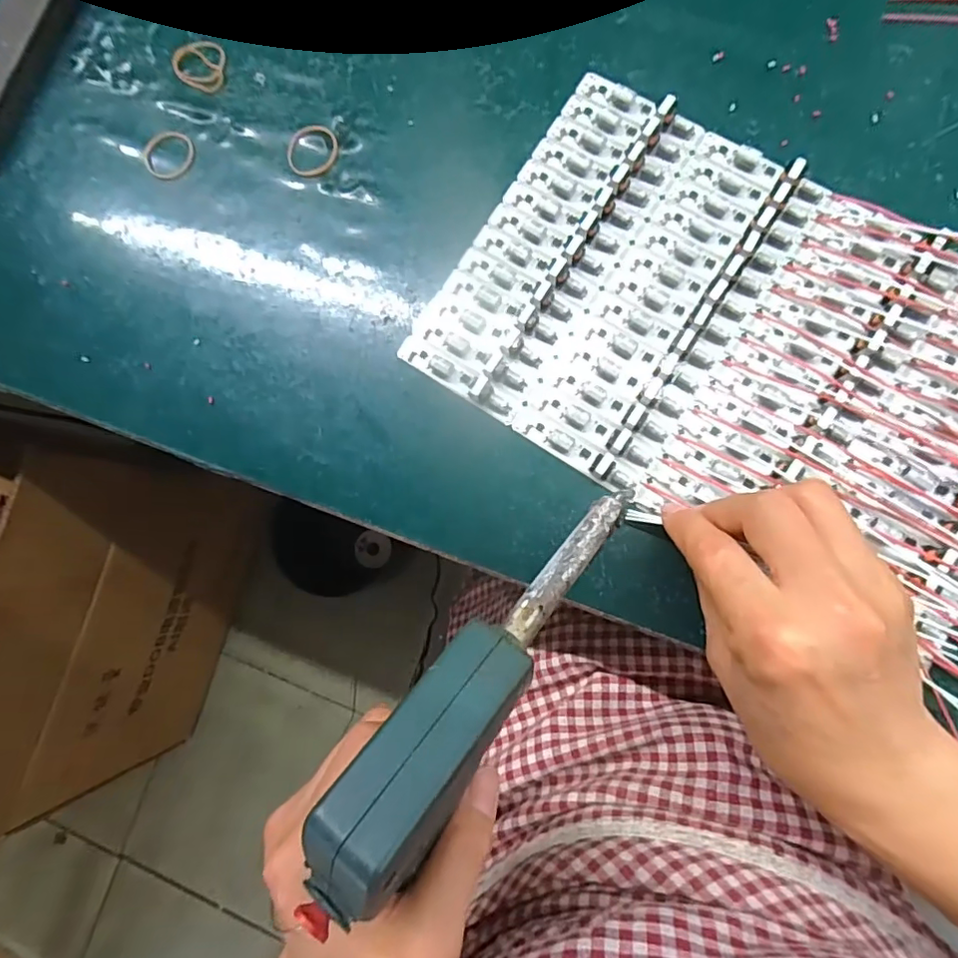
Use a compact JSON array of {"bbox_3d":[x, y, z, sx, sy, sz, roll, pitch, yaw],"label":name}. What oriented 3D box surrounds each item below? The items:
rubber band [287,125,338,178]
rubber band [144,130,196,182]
[{"bbox_3d":[-0.098,-0.192,0.325,0.031,0.004,0.031,-1,84,8],"label":"rubber band"},{"bbox_3d":[-0.189,-0.197,0.339,0.033,0.004,0.031,-1,84,8],"label":"rubber band"}]

